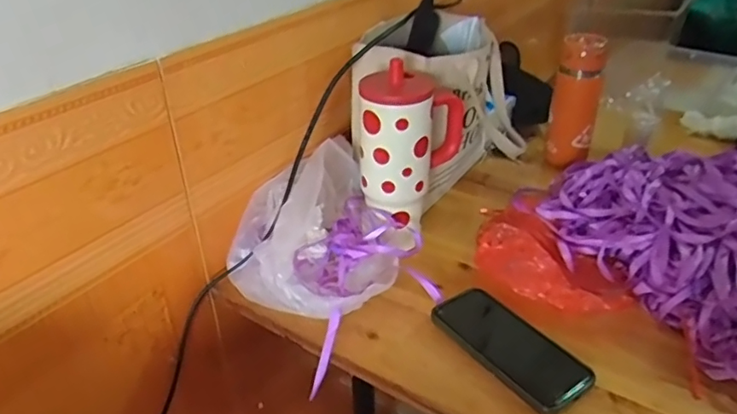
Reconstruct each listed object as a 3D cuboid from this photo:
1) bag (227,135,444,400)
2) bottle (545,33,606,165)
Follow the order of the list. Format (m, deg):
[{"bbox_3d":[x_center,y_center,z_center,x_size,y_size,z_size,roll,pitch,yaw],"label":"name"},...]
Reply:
[{"bbox_3d":[-0.050,0.028,0.685,0.221,0.122,0.261,-21,38,-28],"label":"bag"},{"bbox_3d":[0.319,-0.166,0.884,0.067,0.189,0.079,11,35,18],"label":"bottle"}]

